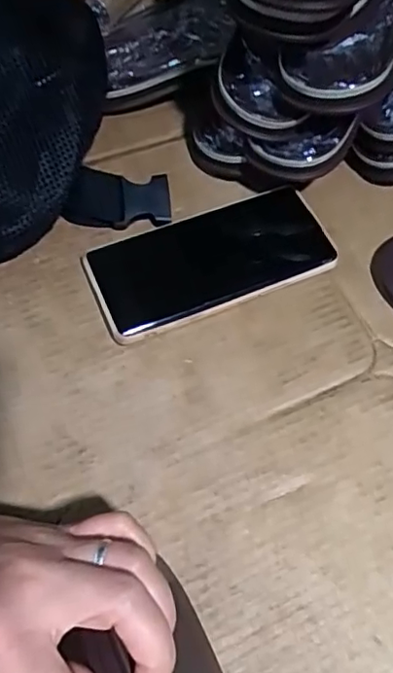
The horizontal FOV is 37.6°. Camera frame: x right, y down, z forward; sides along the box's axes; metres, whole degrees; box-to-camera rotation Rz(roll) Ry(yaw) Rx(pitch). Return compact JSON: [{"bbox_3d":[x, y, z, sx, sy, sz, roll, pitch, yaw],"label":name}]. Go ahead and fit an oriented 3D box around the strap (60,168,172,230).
[{"bbox_3d":[-0.056,-0.097,0.413,0.073,0.015,0.038,2,105,-10],"label":"strap"}]

